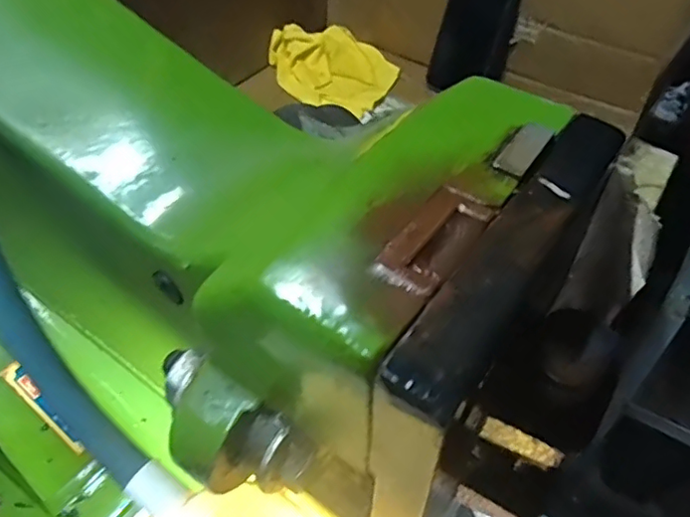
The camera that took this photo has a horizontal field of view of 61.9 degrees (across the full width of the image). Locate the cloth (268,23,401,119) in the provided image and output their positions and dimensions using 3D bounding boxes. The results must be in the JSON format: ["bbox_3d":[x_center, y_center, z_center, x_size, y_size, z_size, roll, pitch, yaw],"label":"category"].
[{"bbox_3d":[-0.020,-0.265,0.780,0.173,0.033,0.139,31,66,10],"label":"cloth"}]

